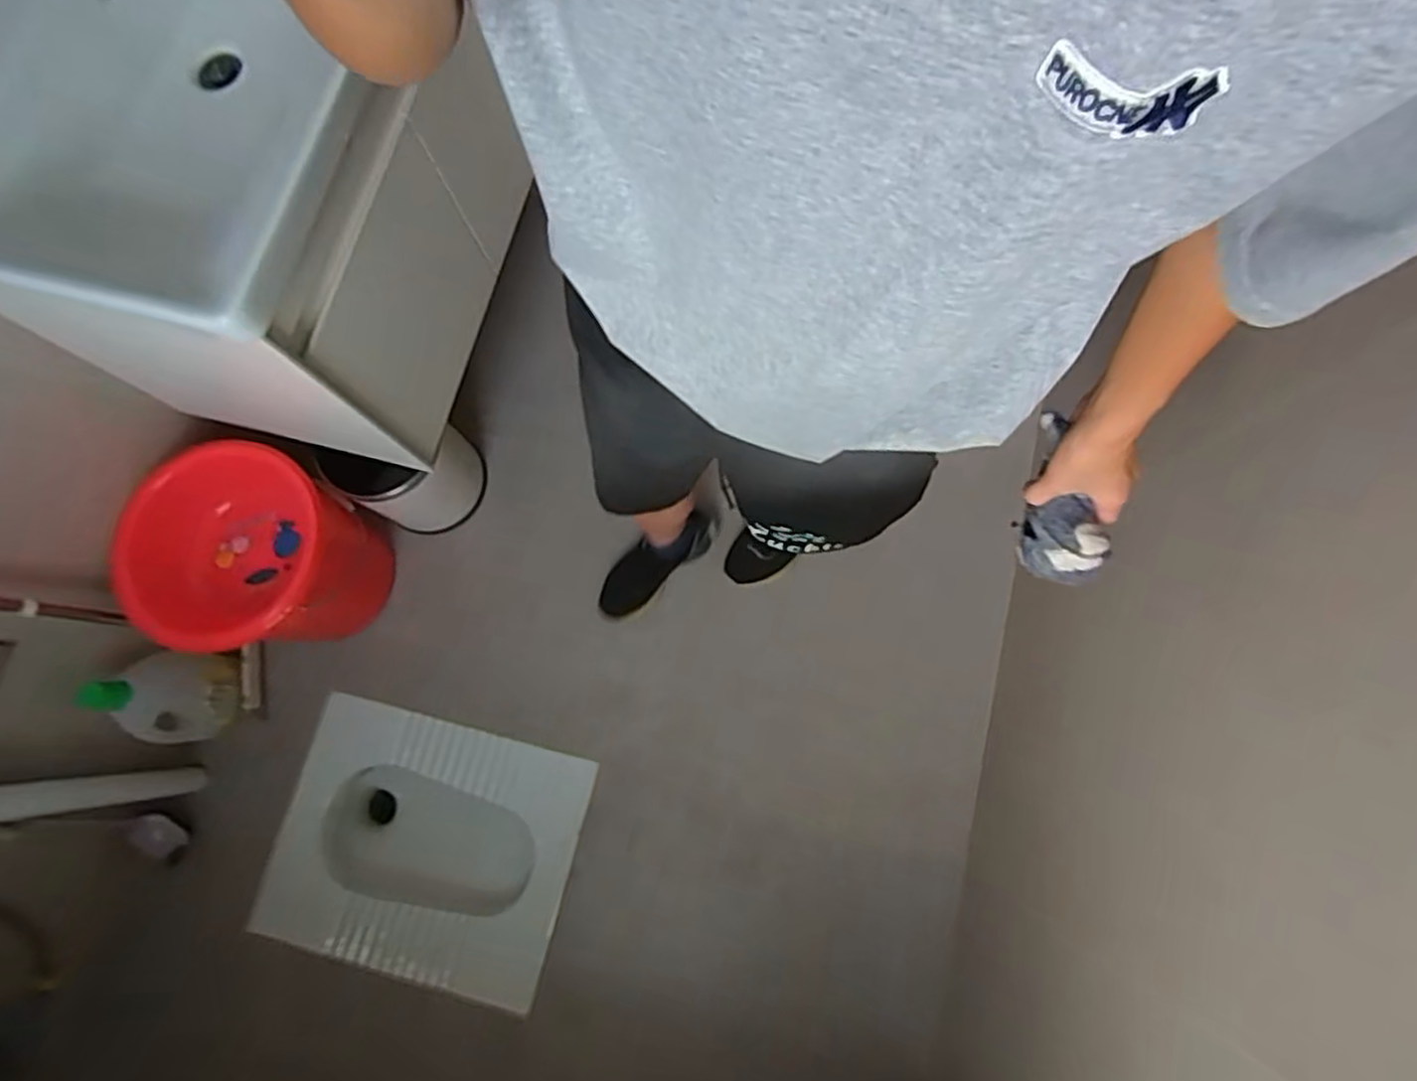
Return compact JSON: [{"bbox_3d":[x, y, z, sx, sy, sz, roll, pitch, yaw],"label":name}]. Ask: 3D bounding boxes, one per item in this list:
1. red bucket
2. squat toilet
[{"bbox_3d":[-0.794,0.016,1.311,0.321,0.316,0.327,0,78,1],"label":"red bucket"},{"bbox_3d":[-0.543,0.602,1.464,0.568,0.165,0.462,14,79,4],"label":"squat toilet"}]

